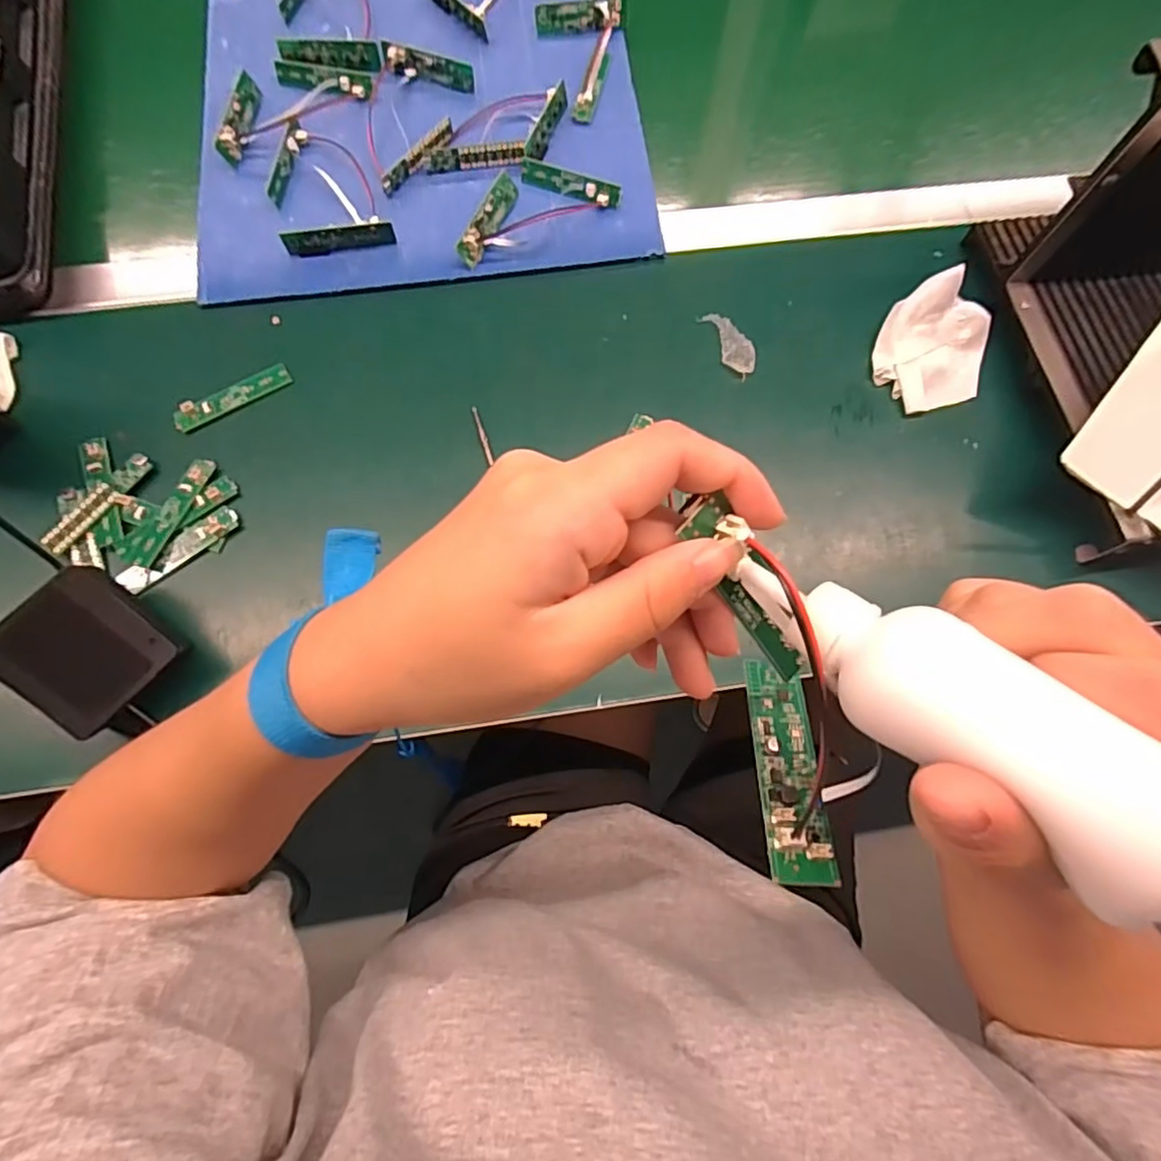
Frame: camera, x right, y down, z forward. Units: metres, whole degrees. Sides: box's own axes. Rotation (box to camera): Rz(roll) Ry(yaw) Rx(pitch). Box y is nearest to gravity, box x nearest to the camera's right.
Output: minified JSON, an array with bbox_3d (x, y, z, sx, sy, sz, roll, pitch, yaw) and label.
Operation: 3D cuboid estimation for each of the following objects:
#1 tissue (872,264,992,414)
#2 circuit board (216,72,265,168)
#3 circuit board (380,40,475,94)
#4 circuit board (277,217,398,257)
[{"bbox_3d":[0.266,-0.174,0.458,0.086,0.041,0.090,42,78,8],"label":"tissue"},{"bbox_3d":[-0.277,-0.374,0.499,0.014,0.024,0.079,6,75,0],"label":"circuit board"},{"bbox_3d":[-0.128,-0.433,0.521,0.078,0.020,0.007,12,44,-4],"label":"circuit board"},{"bbox_3d":[-0.183,-0.260,0.471,0.080,0.020,0.011,-12,76,-5],"label":"circuit board"}]

